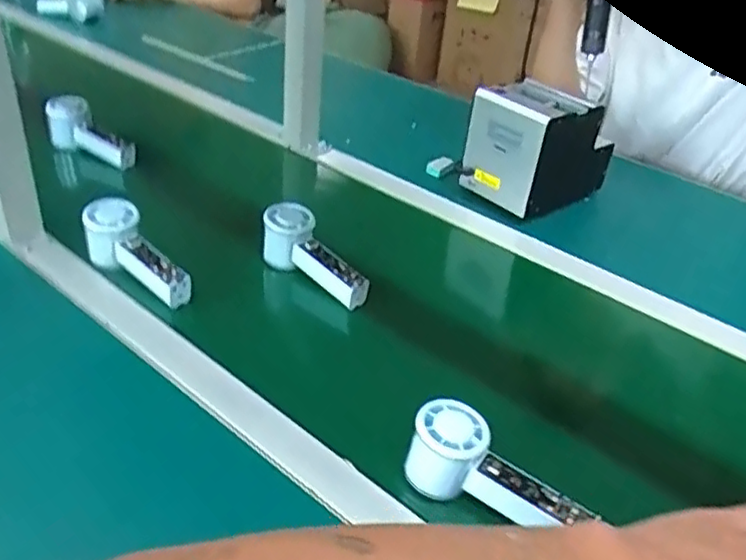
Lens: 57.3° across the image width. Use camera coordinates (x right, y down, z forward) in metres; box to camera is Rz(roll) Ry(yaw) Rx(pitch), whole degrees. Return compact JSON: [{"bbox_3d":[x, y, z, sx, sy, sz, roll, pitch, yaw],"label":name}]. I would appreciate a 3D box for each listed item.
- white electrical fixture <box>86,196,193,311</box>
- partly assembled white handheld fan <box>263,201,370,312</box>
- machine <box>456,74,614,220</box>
[{"bbox_3d":[-0.247,-0.024,0.724,0.140,0.082,0.043,41,45,7],"label":"white electrical fixture"},{"bbox_3d":[-0.064,-0.023,0.755,0.148,0.060,0.052,39,48,20],"label":"partly assembled white handheld fan"},{"bbox_3d":[0.226,-0.182,0.920,0.162,0.160,0.122,-25,38,-30],"label":"machine"}]

